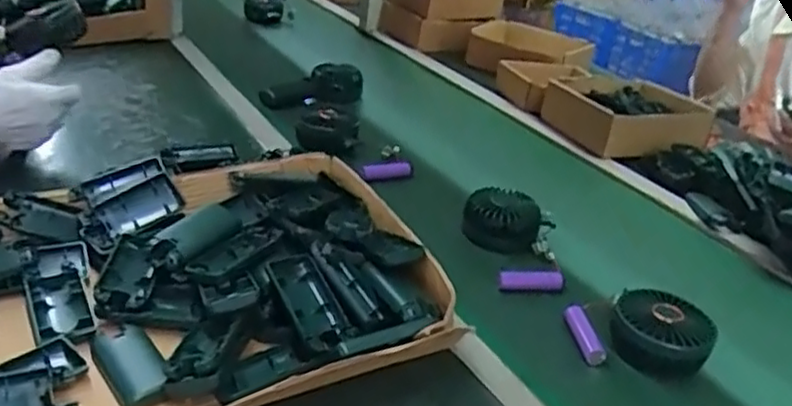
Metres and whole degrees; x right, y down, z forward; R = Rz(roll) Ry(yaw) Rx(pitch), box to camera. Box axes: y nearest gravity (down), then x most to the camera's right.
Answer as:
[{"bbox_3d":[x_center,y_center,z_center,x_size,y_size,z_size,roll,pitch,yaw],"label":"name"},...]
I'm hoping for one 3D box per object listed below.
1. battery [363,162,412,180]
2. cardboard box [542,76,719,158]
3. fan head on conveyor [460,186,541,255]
[{"bbox_3d":[-0.011,-0.042,0.916,0.064,0.020,0.017,-2,29,-15],"label":"battery"},{"bbox_3d":[0.363,-0.141,1.112,0.195,0.063,0.210,-3,29,-19],"label":"cardboard box"},{"bbox_3d":[0.121,0.019,0.803,0.088,0.043,0.077,17,28,18],"label":"fan head on conveyor"}]

